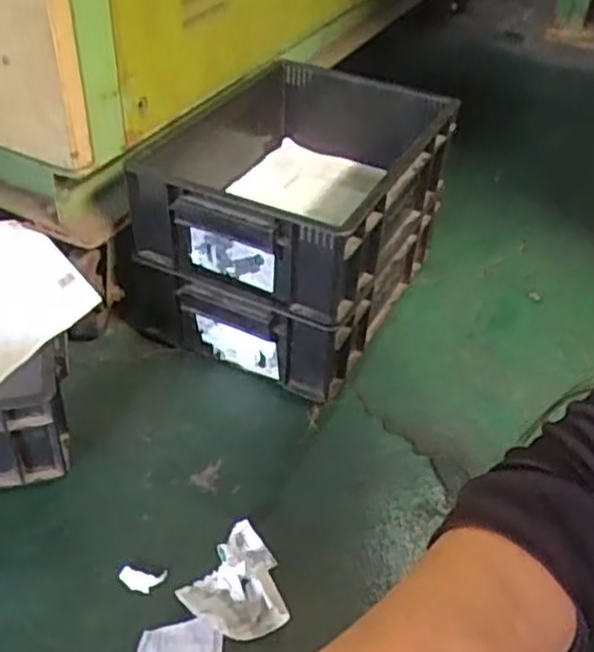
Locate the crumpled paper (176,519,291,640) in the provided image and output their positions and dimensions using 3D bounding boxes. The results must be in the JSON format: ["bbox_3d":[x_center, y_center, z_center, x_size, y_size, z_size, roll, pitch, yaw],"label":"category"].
[{"bbox_3d":[-0.047,0.213,0.615,0.080,0.030,0.088,-30,51,-31],"label":"crumpled paper"}]

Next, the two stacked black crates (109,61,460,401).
[{"bbox_3d":[0.006,-0.159,0.889,0.278,0.221,0.436,19,45,18],"label":"two stacked black crates"}]

